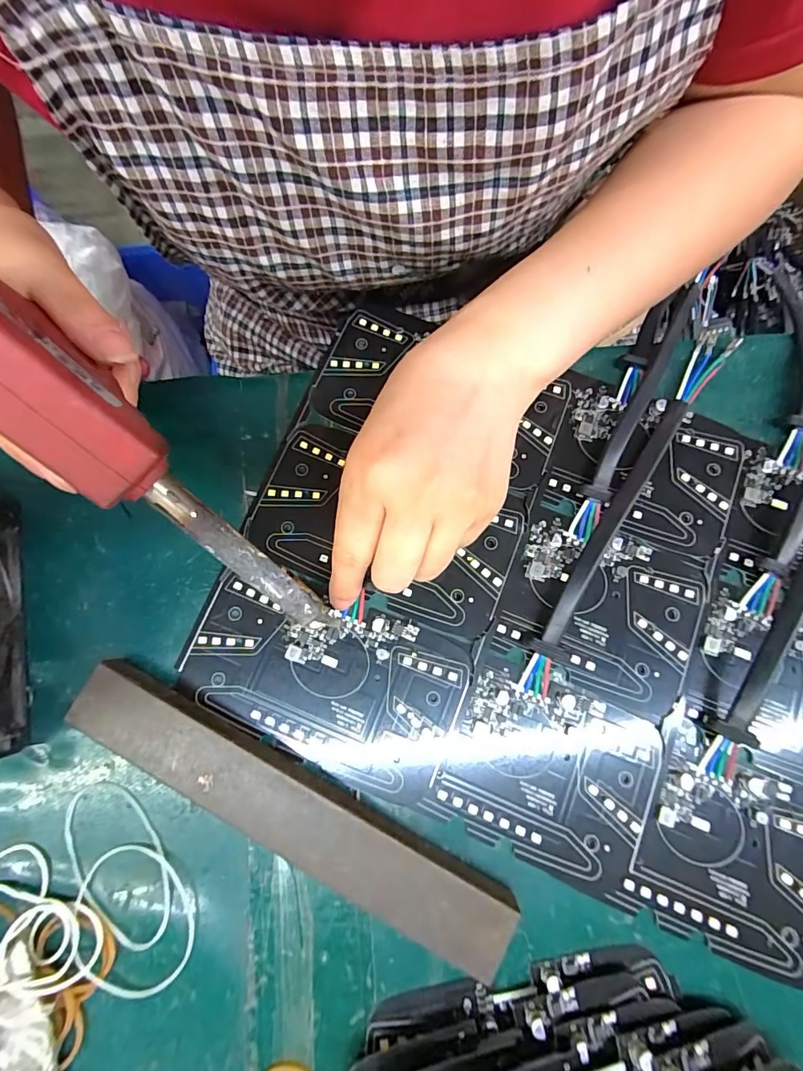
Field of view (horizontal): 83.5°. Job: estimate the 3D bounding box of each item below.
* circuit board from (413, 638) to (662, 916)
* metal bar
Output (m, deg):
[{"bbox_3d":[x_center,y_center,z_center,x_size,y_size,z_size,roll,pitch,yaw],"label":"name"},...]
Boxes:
[{"bbox_3d":[0.067,0.109,0.207,0.093,0.004,0.077,23,79,5],"label":"circuit board"},{"bbox_3d":[-0.049,0.117,0.197,0.204,0.018,0.032,28,80,6],"label":"metal bar"}]

